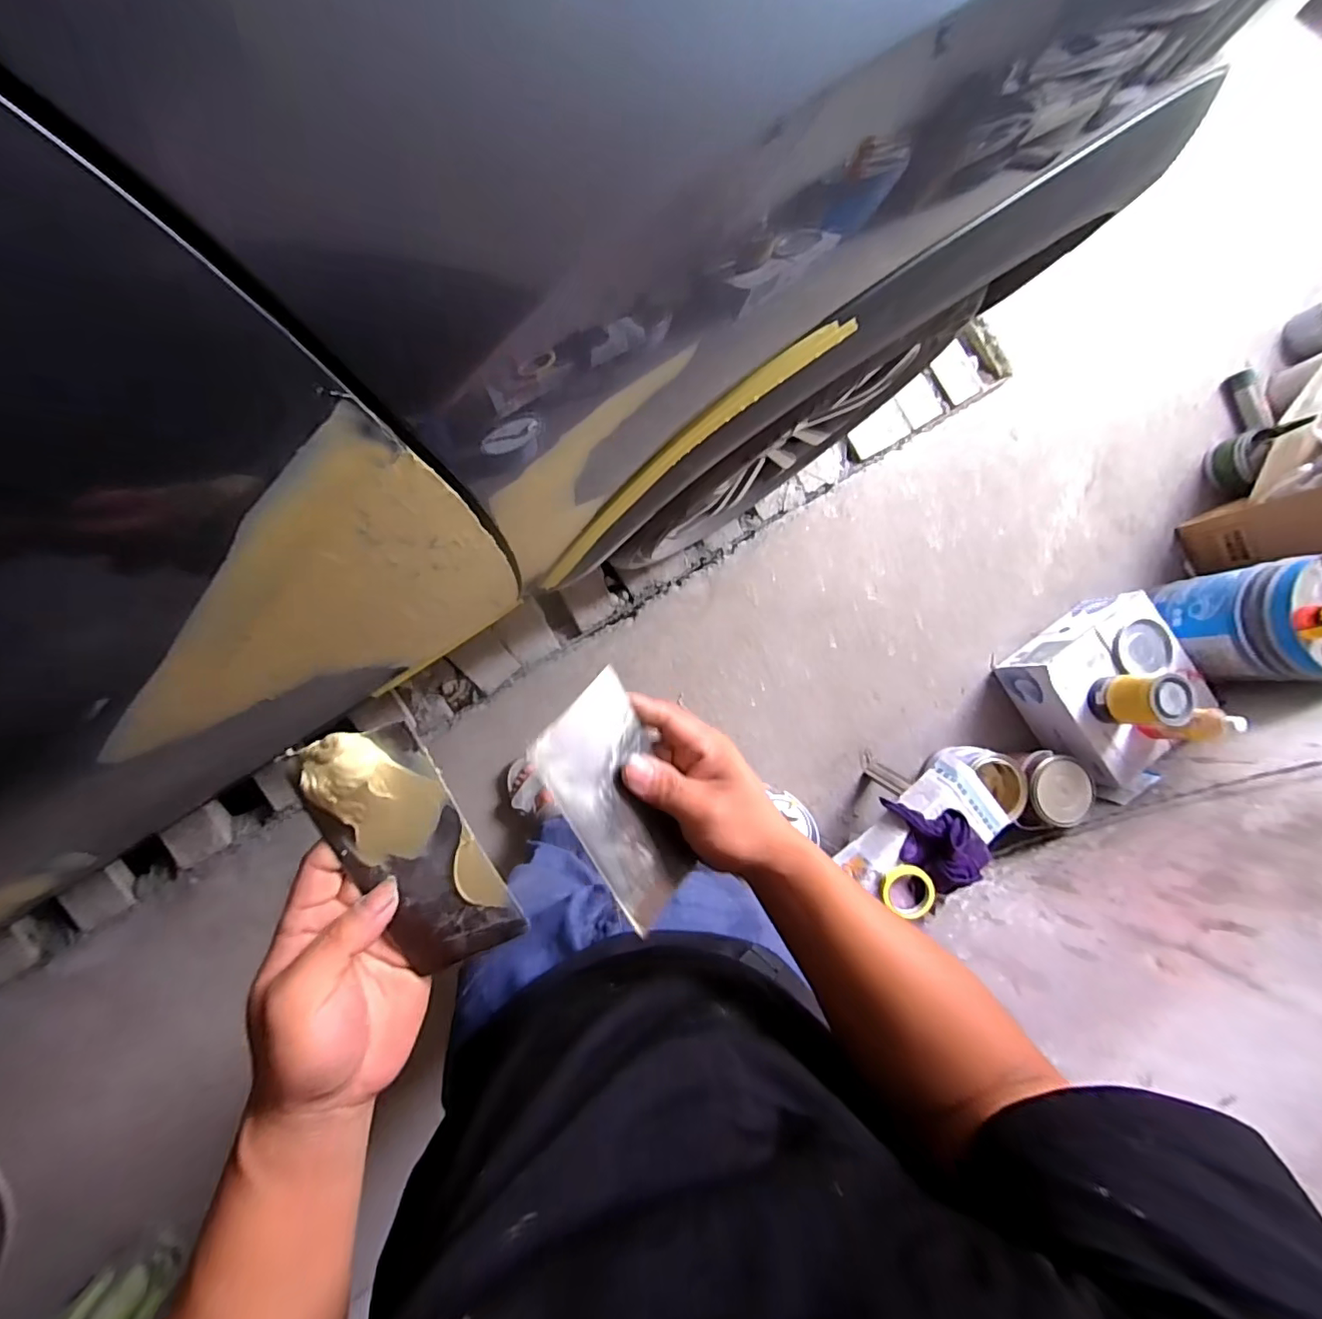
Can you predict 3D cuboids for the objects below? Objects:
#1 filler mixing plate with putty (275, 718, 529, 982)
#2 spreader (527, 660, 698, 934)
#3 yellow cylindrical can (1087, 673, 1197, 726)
[{"bbox_3d":[-0.130,0.098,0.281,0.072,0.017,0.136,-25,101,9],"label":"filler mixing plate with putty"},{"bbox_3d":[-0.021,0.082,0.324,0.074,0.004,0.133,-39,107,-39],"label":"spreader"},{"bbox_3d":[1.022,0.086,1.181,0.101,0.139,0.104,0,87,-10],"label":"yellow cylindrical can"}]

